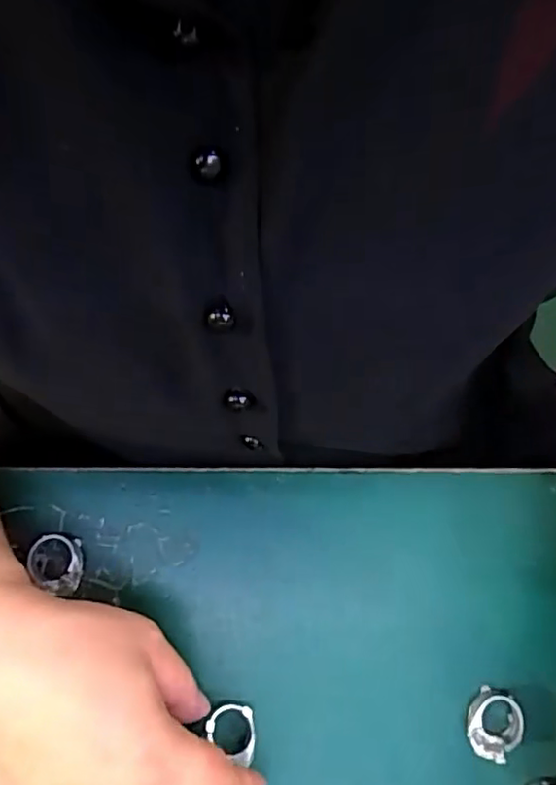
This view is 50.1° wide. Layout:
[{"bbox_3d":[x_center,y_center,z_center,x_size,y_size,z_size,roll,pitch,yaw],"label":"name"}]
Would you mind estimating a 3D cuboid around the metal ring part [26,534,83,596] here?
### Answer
[{"bbox_3d":[-0.108,0.083,0.292,0.027,0.011,0.025,7,76,1],"label":"metal ring part"}]

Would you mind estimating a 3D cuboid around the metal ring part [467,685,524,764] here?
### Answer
[{"bbox_3d":[0.099,0.152,0.274,0.029,0.015,0.022,-43,80,-11],"label":"metal ring part"}]

